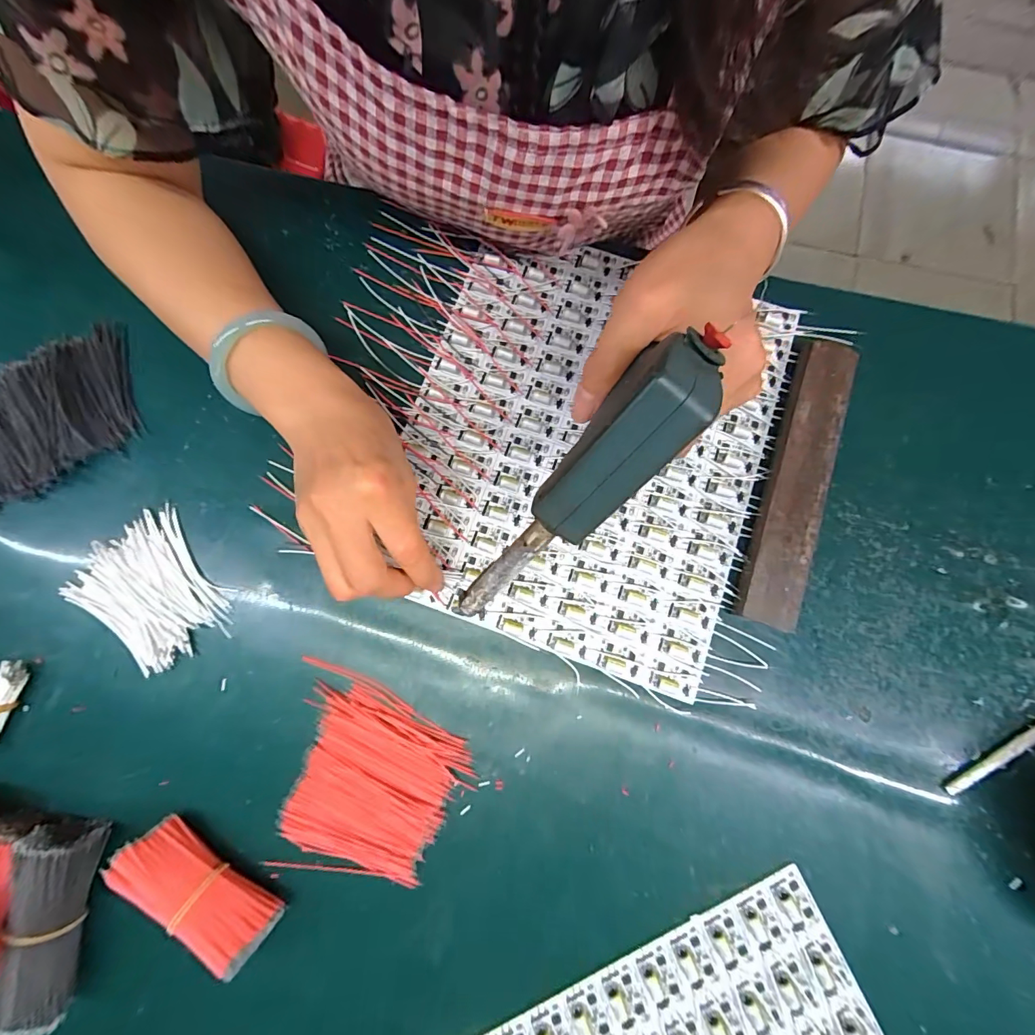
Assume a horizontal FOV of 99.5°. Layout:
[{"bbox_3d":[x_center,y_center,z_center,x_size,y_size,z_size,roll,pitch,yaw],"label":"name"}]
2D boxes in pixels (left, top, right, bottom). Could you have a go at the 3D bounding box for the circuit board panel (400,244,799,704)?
[{"bbox_3d":[0.045,-0.052,0.309,0.244,0.010,0.278,19,80,4],"label":"circuit board panel"}]

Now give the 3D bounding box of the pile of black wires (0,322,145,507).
[{"bbox_3d":[-0.329,-0.072,0.307,0.133,0.016,0.092,-36,81,-6],"label":"pile of black wires"}]

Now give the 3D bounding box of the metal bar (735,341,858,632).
[{"bbox_3d":[0.188,-0.025,0.298,0.038,0.020,0.197,18,80,4],"label":"metal bar"}]

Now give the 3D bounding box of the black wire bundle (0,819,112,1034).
[{"bbox_3d":[-0.262,0.225,0.246,0.036,0.031,0.091,-2,79,0],"label":"black wire bundle"}]

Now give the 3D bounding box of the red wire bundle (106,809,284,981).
[{"bbox_3d":[-0.177,0.208,0.246,0.088,0.033,0.030,38,82,7],"label":"red wire bundle"}]

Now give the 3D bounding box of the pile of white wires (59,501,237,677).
[{"bbox_3d":[-0.242,0.050,0.291,0.077,0.007,0.098,-41,82,-7],"label":"pile of white wires"}]

